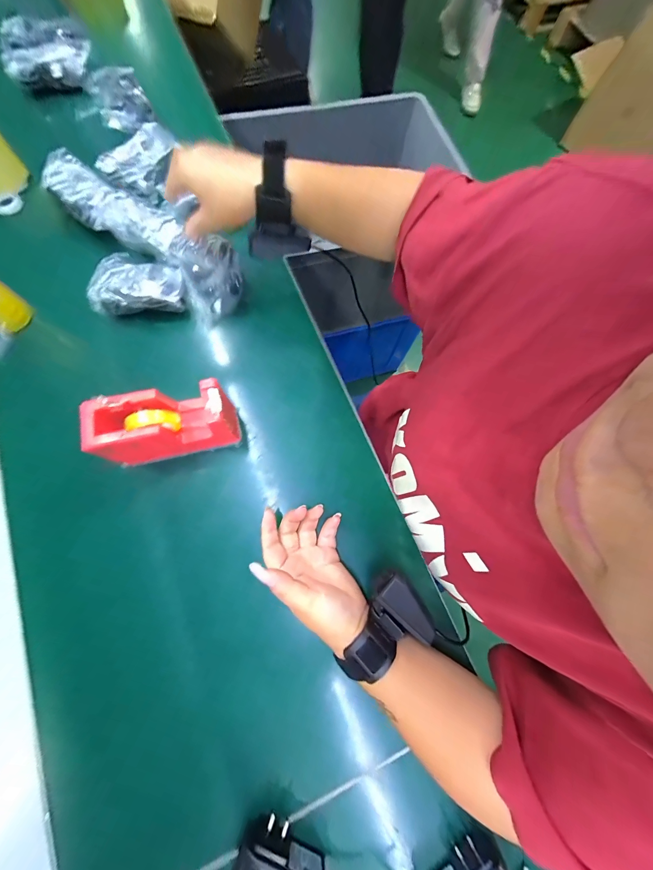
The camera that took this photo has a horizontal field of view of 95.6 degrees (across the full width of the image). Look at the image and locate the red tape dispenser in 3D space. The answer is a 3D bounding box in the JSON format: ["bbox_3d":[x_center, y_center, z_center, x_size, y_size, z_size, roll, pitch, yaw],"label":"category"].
[{"bbox_3d":[-0.160,-0.012,0.311,0.131,0.078,0.054,-13,75,-2],"label":"red tape dispenser"}]

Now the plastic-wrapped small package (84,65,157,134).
[{"bbox_3d":[-0.331,-0.537,0.472,0.076,0.031,0.128,-27,76,-6],"label":"plastic-wrapped small package"}]

